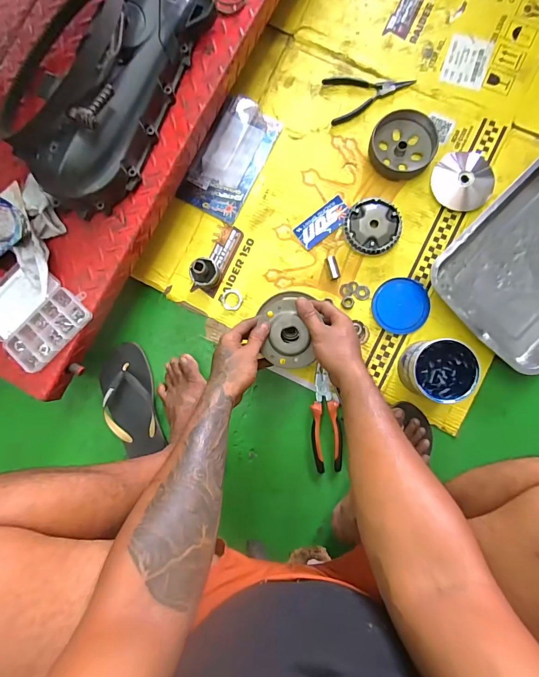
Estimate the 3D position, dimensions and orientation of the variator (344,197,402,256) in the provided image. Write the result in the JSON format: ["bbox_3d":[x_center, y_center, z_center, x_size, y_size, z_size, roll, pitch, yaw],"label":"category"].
[{"bbox_3d":[0.187,-0.202,0.649,0.097,0.032,0.095,4,86,4],"label":"variator"}]

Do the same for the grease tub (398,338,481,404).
[{"bbox_3d":[0.281,0.054,0.599,0.096,0.087,0.097,0,86,4],"label":"grease tub"}]

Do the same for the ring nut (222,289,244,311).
[{"bbox_3d":[-0.070,-0.072,0.673,0.039,0.004,0.038,0,86,4],"label":"ring nut"}]

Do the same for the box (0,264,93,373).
[{"bbox_3d":[-0.361,-0.036,0.545,0.132,0.027,0.130,41,90,5],"label":"box"}]

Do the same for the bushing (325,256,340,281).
[{"bbox_3d":[0.116,-0.129,0.652,0.019,0.017,0.043,-13,85,3],"label":"bushing"}]

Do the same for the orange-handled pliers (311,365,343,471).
[{"bbox_3d":[0.101,0.147,0.648,0.053,0.015,0.186,-6,86,3],"label":"orange-handled pliers"}]

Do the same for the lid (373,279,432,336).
[{"bbox_3d":[0.244,-0.060,0.661,0.100,0.004,0.100,0,86,4],"label":"lid"}]

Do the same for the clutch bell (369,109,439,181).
[{"bbox_3d":[0.239,-0.346,0.641,0.113,0.043,0.100,29,88,5],"label":"clutch bell"}]

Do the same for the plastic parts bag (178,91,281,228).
[{"bbox_3d":[-0.075,-0.341,0.661,0.119,0.058,0.219,27,88,5],"label":"plastic parts bag"}]

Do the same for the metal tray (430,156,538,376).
[{"bbox_3d":[0.470,-0.135,0.619,0.345,0.060,0.253,-45,85,0],"label":"metal tray"}]

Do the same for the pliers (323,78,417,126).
[{"bbox_3d":[0.190,-0.467,0.676,0.159,0.008,0.091,-11,86,3],"label":"pliers"}]

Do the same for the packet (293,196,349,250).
[{"bbox_3d":[0.099,-0.216,0.664,0.104,0.008,0.050,-36,86,4],"label":"packet"}]

